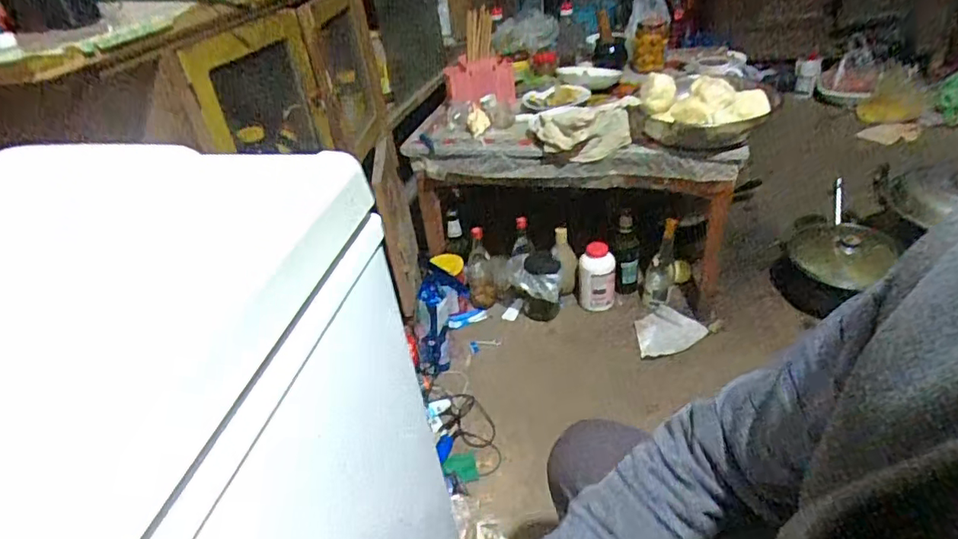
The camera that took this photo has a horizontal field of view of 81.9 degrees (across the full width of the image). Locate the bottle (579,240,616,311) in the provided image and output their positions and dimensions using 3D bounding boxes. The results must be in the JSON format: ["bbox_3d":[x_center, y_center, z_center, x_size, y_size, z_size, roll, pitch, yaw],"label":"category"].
[{"bbox_3d":[0.313,0.021,1.454,0.097,0.177,0.095,2,36,12],"label":"bottle"}]

